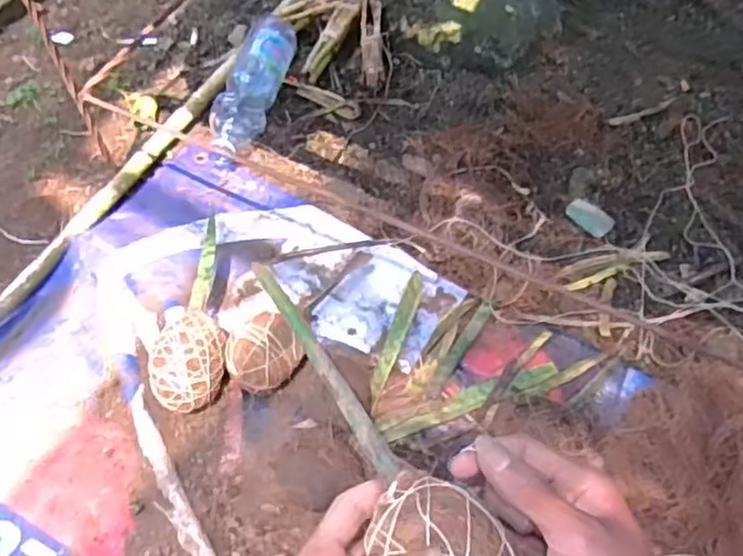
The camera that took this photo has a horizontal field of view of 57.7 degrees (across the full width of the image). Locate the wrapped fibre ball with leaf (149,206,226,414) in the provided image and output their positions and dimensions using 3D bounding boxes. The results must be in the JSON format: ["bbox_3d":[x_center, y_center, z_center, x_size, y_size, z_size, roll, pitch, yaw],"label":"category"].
[{"bbox_3d":[-0.189,0.036,0.695,0.069,0.072,0.207,-8,57,-6],"label":"wrapped fibre ball with leaf"}]

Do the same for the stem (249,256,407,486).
[{"bbox_3d":[-0.027,0.045,0.366,0.011,0.009,0.150,-27,60,-17],"label":"stem"}]

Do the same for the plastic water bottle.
[{"bbox_3d":[-0.162,-0.253,0.888,0.067,0.068,0.234,15,58,11],"label":"plastic water bottle"}]

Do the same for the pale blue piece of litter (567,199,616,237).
[{"bbox_3d":[0.262,-0.073,0.804,0.036,0.004,0.058,-33,61,-19],"label":"pale blue piece of litter"}]

